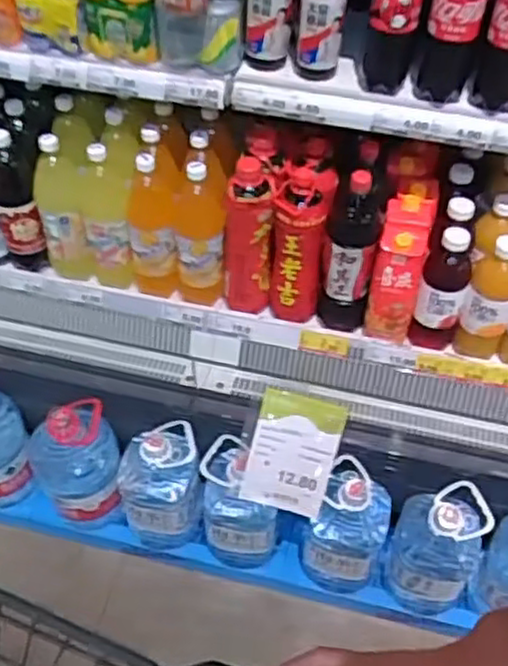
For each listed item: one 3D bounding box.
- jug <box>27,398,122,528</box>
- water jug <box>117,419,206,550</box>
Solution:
[{"bbox_3d":[-0.338,0.241,1.368,0.159,0.301,0.146,0,49,0],"label":"jug"},{"bbox_3d":[-0.177,0.288,1.369,0.152,0.264,0.145,0,49,0],"label":"water jug"}]

